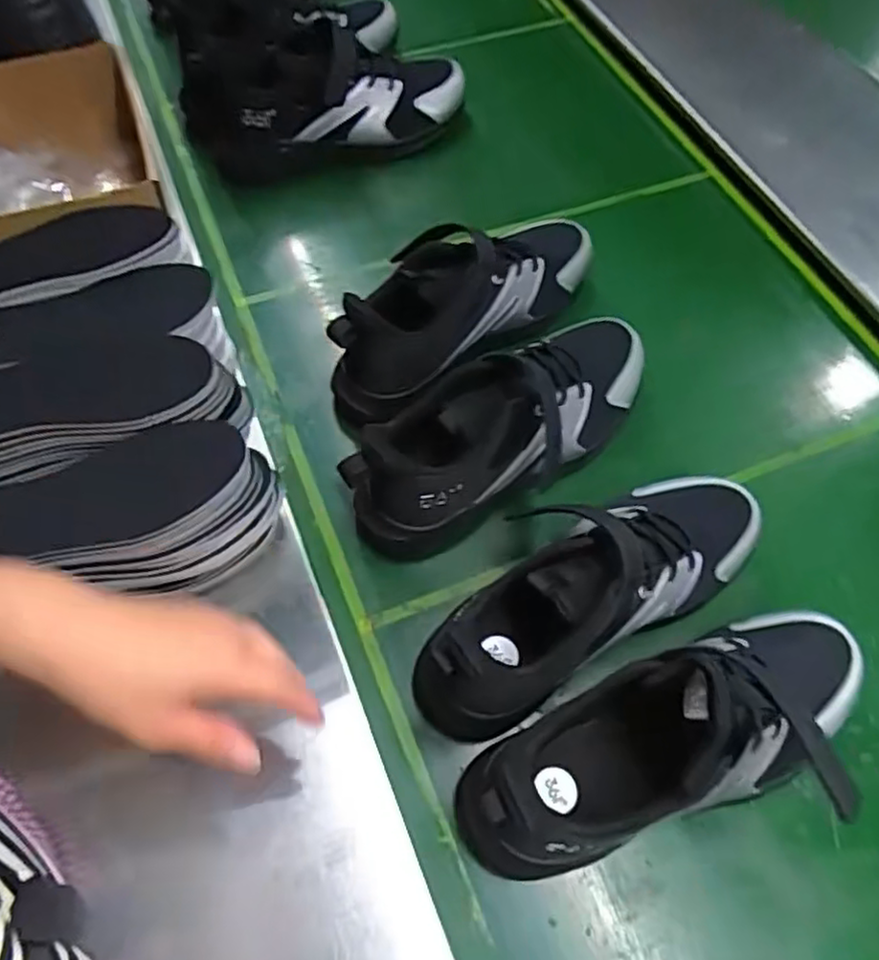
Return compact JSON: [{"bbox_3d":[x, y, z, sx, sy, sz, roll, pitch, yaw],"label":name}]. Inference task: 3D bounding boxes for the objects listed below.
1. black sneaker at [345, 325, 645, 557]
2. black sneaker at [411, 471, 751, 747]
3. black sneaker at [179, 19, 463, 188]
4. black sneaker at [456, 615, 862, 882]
[{"bbox_3d":[0.056,-0.049,0.531,0.283,0.107,0.088,-32,67,-17],"label":"black sneaker"},{"bbox_3d":[0.108,0.068,0.470,0.280,0.125,0.091,-28,65,-15],"label":"black sneaker"},{"bbox_3d":[-0.122,-0.416,0.758,0.298,0.121,0.135,-6,62,-4],"label":"black sneaker"},{"bbox_3d":[0.154,0.156,0.414,0.278,0.141,0.098,-20,64,-11],"label":"black sneaker"}]

